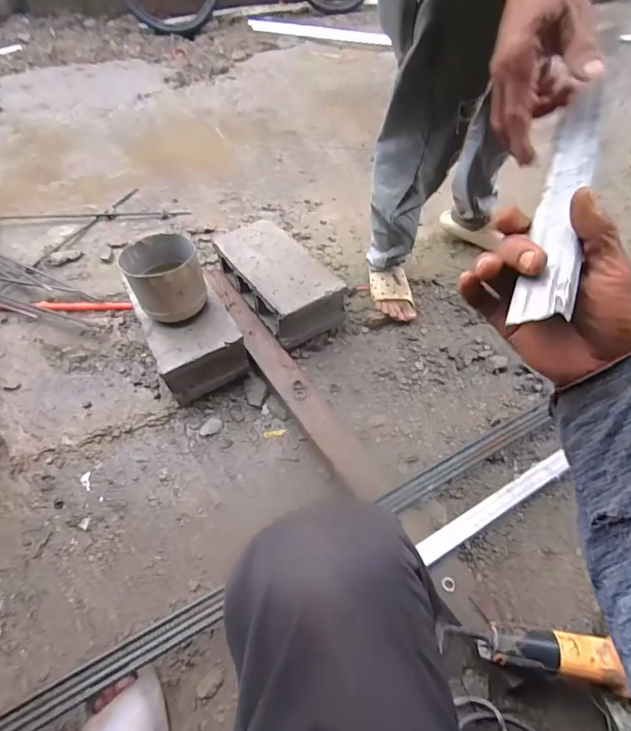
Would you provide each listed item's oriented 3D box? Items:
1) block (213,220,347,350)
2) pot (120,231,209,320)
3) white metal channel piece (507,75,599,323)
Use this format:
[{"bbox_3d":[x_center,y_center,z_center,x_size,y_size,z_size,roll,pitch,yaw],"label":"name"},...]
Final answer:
[{"bbox_3d":[-0.105,-0.244,1.161,0.203,0.113,0.385,-29,59,-18],"label":"block"},{"bbox_3d":[-0.339,-0.199,0.967,0.151,0.129,0.151,-1,54,1],"label":"pot"},{"bbox_3d":[0.190,-0.130,0.324,0.034,0.014,0.238,-8,51,51],"label":"white metal channel piece"}]

